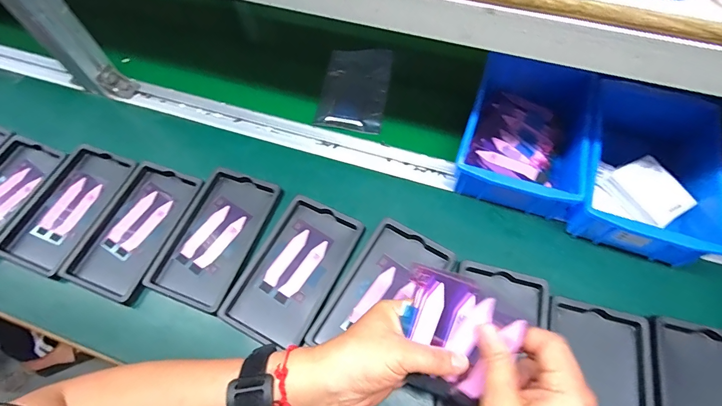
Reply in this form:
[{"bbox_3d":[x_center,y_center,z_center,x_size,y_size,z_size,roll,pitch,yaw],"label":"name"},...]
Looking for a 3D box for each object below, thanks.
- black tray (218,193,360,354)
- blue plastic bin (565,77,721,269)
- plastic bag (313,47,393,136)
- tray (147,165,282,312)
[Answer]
[{"bbox_3d":[-0.072,0.070,0.409,0.095,0.014,0.158,24,65,13],"label":"black tray"},{"bbox_3d":[0.318,-0.028,0.424,0.140,0.077,0.177,20,64,11],"label":"blue plastic bin"},{"bbox_3d":[-0.008,-0.166,0.541,0.090,0.025,0.149,9,62,5],"label":"plastic bag"},{"bbox_3d":[-0.167,0.036,0.430,0.094,0.015,0.157,19,64,11],"label":"tray"}]

